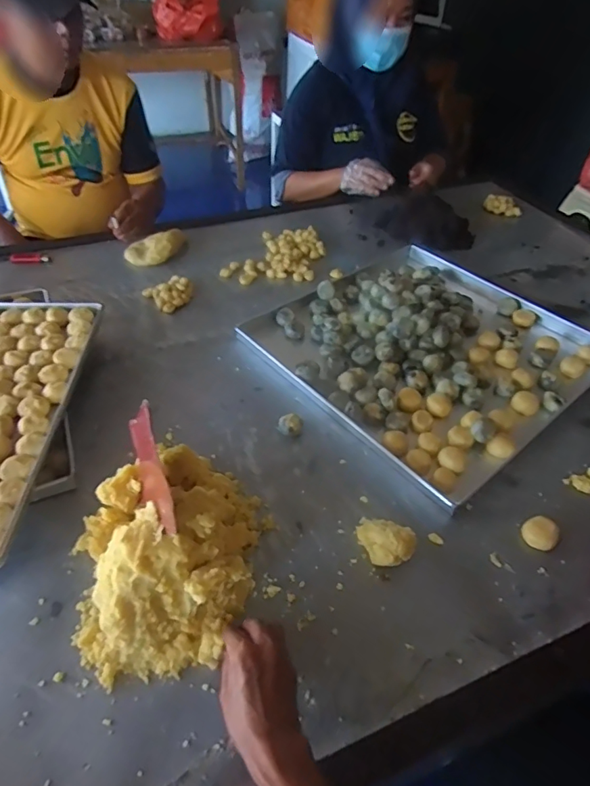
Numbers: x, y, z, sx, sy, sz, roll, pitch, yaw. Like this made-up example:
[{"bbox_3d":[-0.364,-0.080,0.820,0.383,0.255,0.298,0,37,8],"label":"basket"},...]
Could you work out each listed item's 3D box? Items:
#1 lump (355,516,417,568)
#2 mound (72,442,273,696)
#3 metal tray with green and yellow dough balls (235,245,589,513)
[{"bbox_3d":[0.114,0.183,0.636,0.079,0.036,0.067,33,52,28],"label":"lump"},{"bbox_3d":[-0.144,0.180,0.573,0.215,0.108,0.230,1,45,-1],"label":"mound"},{"bbox_3d":[0.252,-0.112,0.920,0.542,0.063,0.510,-30,53,-29],"label":"metal tray with green and yellow dough balls"}]

